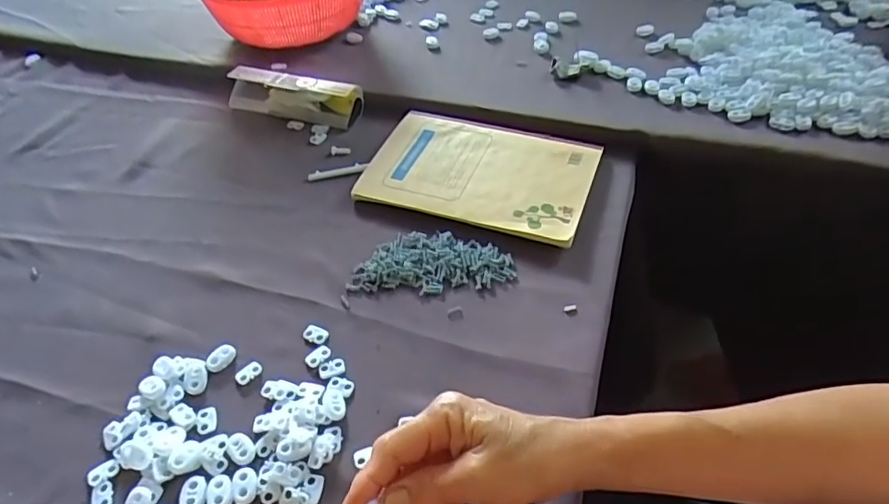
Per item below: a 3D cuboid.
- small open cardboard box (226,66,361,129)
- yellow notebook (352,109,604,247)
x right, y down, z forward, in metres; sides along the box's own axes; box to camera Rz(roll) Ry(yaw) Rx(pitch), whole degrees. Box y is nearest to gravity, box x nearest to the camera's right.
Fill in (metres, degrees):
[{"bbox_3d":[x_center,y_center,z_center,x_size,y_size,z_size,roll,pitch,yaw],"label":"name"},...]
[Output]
[{"bbox_3d":[-0.168,-0.175,0.637,0.154,0.037,0.046,15,49,18],"label":"small open cardboard box"},{"bbox_3d":[0.035,-0.077,0.546,0.203,0.013,0.143,14,49,18],"label":"yellow notebook"}]

